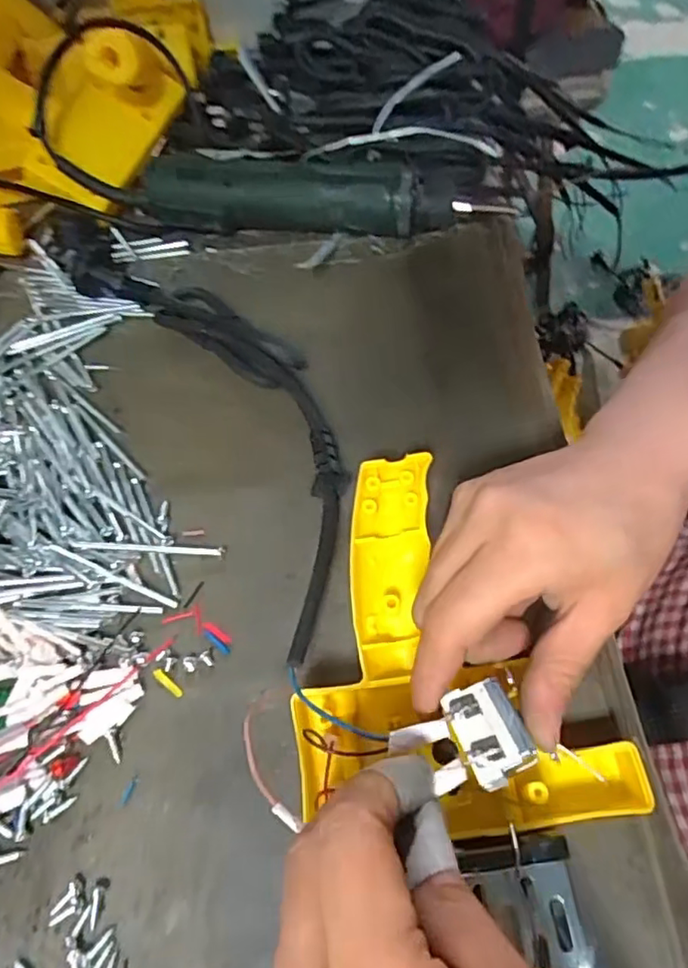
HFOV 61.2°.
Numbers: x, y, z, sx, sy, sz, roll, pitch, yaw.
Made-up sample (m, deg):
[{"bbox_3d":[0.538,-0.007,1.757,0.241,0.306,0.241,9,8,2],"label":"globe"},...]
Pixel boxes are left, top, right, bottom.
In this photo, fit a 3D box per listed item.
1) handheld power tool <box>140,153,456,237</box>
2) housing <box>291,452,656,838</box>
[{"bbox_3d":[-0.032,-0.195,0.395,0.206,0.041,0.038,2,61,4],"label":"handheld power tool"},{"bbox_3d":[0.042,0.062,0.249,0.129,0.033,0.151,-5,60,0],"label":"housing"}]

